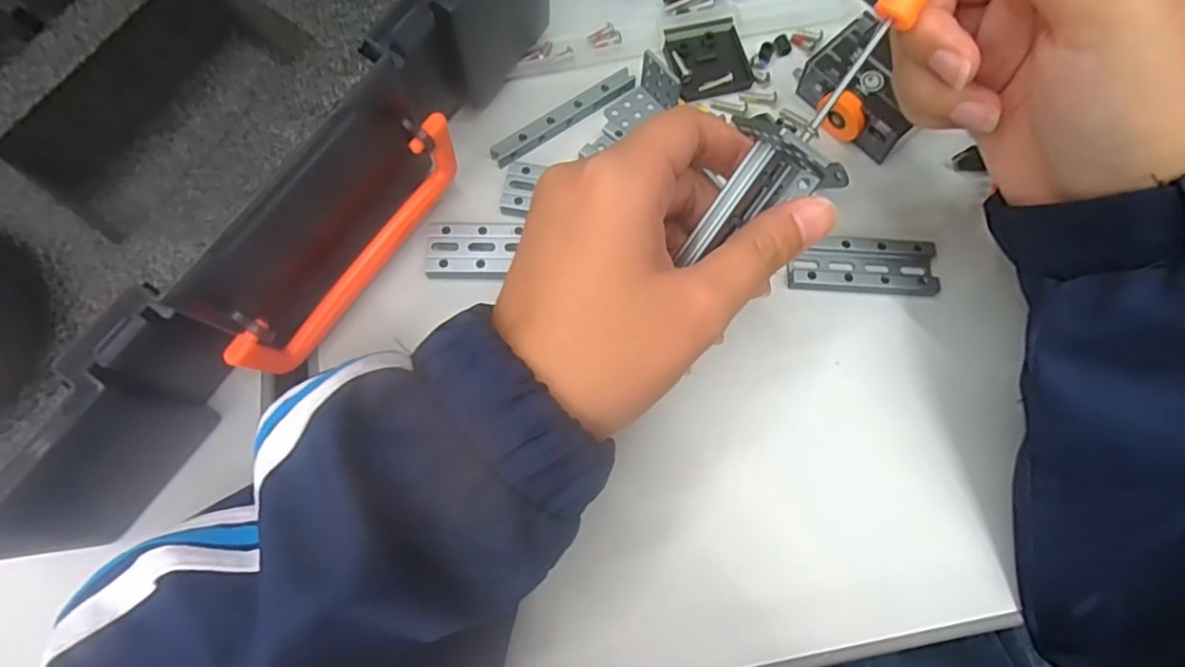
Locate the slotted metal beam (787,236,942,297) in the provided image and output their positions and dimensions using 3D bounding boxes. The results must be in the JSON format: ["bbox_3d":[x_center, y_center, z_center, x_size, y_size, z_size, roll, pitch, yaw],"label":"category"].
[{"bbox_3d":[0.121,-0.031,0.266,0.066,0.008,0.028,4,74,1],"label":"slotted metal beam"}]

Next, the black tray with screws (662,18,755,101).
[{"bbox_3d":[0.057,-0.137,0.297,0.038,0.004,0.040,-13,75,-3],"label":"black tray with screws"}]

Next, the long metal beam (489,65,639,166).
[{"bbox_3d":[-0.013,-0.104,0.286,0.079,0.008,0.010,-36,77,-9],"label":"long metal beam"}]

